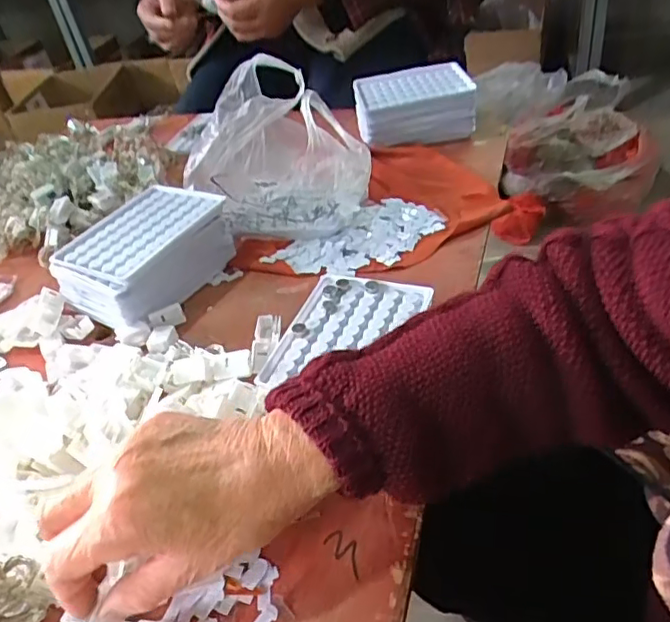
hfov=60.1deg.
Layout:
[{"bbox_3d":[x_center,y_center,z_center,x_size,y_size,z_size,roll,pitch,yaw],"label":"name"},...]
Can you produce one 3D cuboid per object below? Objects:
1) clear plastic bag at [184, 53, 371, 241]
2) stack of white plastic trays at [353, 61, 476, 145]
[{"bbox_3d":[-0.051,-0.169,0.587,0.160,0.130,0.194,-2,40,13],"label":"clear plastic bag"},{"bbox_3d":[0.095,-0.248,0.702,0.131,0.062,0.100,-12,40,-1],"label":"stack of white plastic trays"}]

